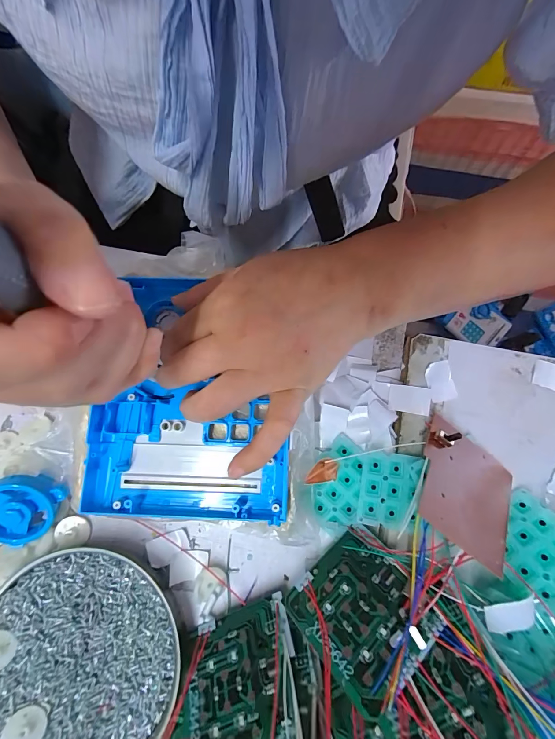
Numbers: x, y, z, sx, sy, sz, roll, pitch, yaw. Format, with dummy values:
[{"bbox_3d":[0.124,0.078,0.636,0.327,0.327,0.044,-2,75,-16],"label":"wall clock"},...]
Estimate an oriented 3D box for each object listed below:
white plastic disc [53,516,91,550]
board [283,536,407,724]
[{"bbox_3d":[-0.153,0.121,0.244,0.025,0.007,0.022,-10,78,-1],"label":"white plastic disc"},{"bbox_3d":[0.049,0.144,0.199,0.066,0.009,0.066,-35,46,-25],"label":"board"}]

